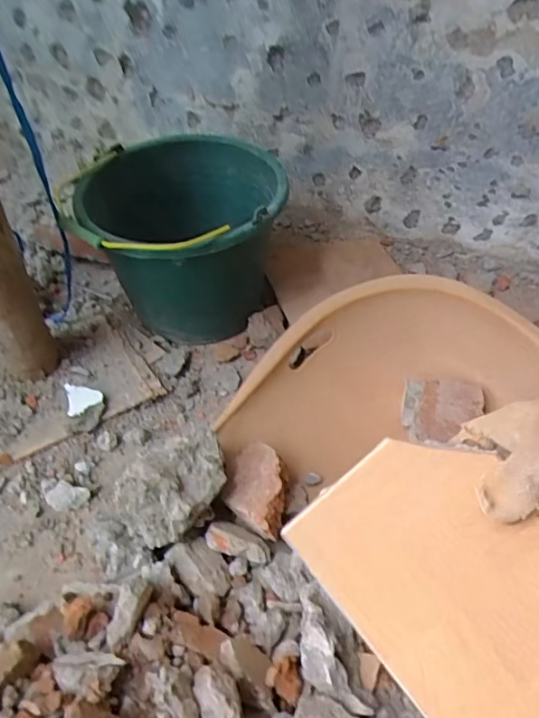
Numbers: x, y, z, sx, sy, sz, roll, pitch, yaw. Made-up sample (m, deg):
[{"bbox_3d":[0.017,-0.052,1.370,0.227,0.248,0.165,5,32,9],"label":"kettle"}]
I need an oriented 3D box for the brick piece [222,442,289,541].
[{"bbox_3d":[-0.017,0.162,0.629,0.074,0.063,0.123,3,49,-3],"label":"brick piece"}]

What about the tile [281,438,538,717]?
[{"bbox_3d":[0.166,0.202,0.377,0.171,0.007,0.305,-46,73,15],"label":"tile"}]

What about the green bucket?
[{"bbox_3d":[-0.130,-0.173,0.779,0.284,0.219,0.283,3,49,-3],"label":"green bucket"}]

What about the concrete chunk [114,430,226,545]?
[{"bbox_3d":[-0.108,0.137,0.581,0.099,0.066,0.136,37,56,24],"label":"concrete chunk"}]

